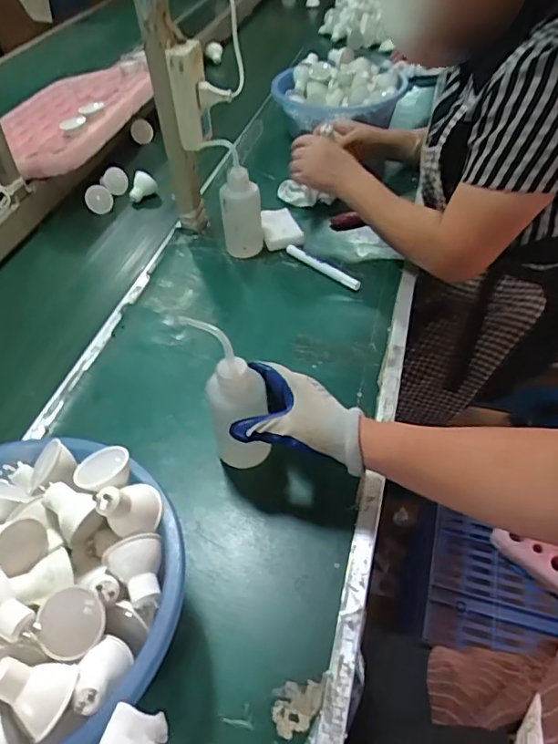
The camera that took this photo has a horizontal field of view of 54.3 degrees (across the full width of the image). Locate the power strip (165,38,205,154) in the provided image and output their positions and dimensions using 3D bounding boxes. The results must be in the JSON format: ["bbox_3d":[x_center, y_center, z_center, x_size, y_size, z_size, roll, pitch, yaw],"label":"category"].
[{"bbox_3d":[-0.123,-0.379,0.760,0.046,0.132,0.033,-8,46,-4],"label":"power strip"}]

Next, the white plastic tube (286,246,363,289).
[{"bbox_3d":[0.067,-0.164,0.837,0.140,0.018,0.018,34,57,31],"label":"white plastic tube"}]

